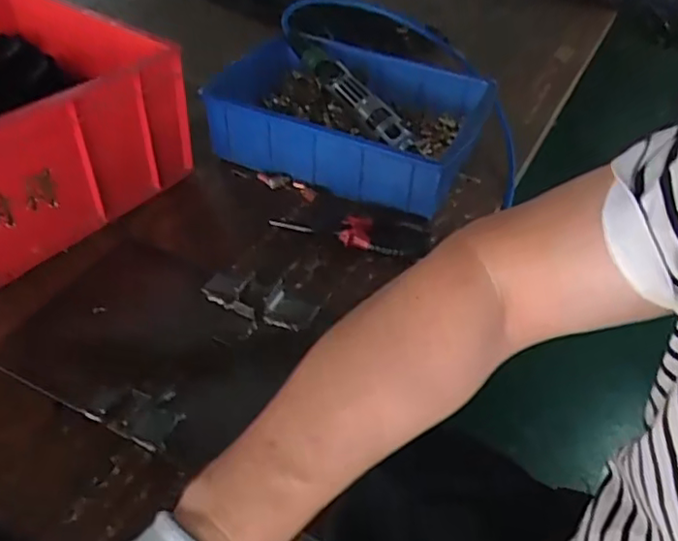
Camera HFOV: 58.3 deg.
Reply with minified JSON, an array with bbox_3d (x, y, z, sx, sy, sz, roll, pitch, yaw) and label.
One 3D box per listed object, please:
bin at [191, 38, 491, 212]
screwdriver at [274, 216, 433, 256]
[{"bbox_3d":[0.013,-0.184,0.720,0.299,0.095,0.232,12,44,9],"label":"bin"},{"bbox_3d":[0.014,-0.039,0.616,0.157,0.023,0.043,0,43,-2],"label":"screwdriver"}]

